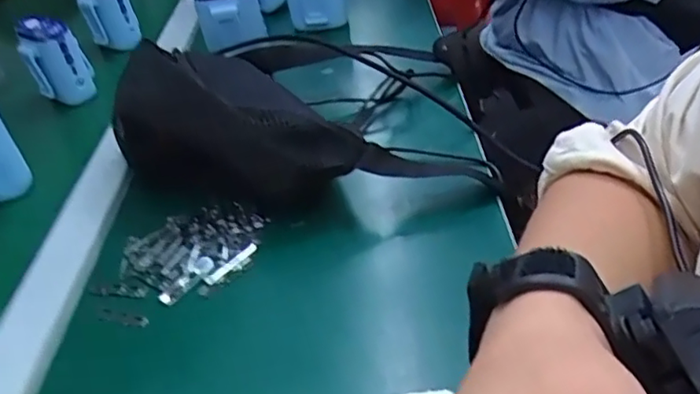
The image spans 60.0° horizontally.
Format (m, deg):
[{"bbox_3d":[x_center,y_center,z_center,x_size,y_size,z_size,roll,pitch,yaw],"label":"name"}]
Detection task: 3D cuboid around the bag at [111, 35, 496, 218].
[{"bbox_3d":[-0.048,-0.074,0.505,0.284,0.082,0.209,-6,39,-1],"label":"bag"}]

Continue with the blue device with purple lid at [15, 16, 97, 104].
[{"bbox_3d":[-0.318,-0.149,0.659,0.062,0.084,0.060,-24,41,-21],"label":"blue device with purple lid"}]

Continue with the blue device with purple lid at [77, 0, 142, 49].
[{"bbox_3d":[-0.304,-0.234,0.760,0.058,0.089,0.066,-21,39,-17],"label":"blue device with purple lid"}]

